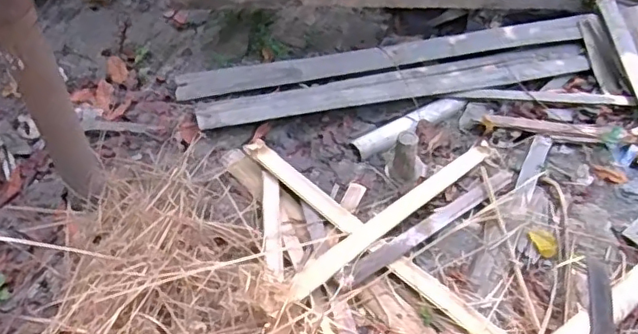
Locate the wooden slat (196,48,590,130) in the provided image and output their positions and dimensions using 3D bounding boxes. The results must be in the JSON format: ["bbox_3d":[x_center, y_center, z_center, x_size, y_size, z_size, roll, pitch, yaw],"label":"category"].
[{"bbox_3d":[0.180,-0.168,1.193,0.835,0.029,0.093,-9,43,-12],"label":"wooden slat"}]

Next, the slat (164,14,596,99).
[{"bbox_3d":[0.154,-0.247,1.254,0.908,0.020,0.076,-10,47,-7],"label":"slat"}]

